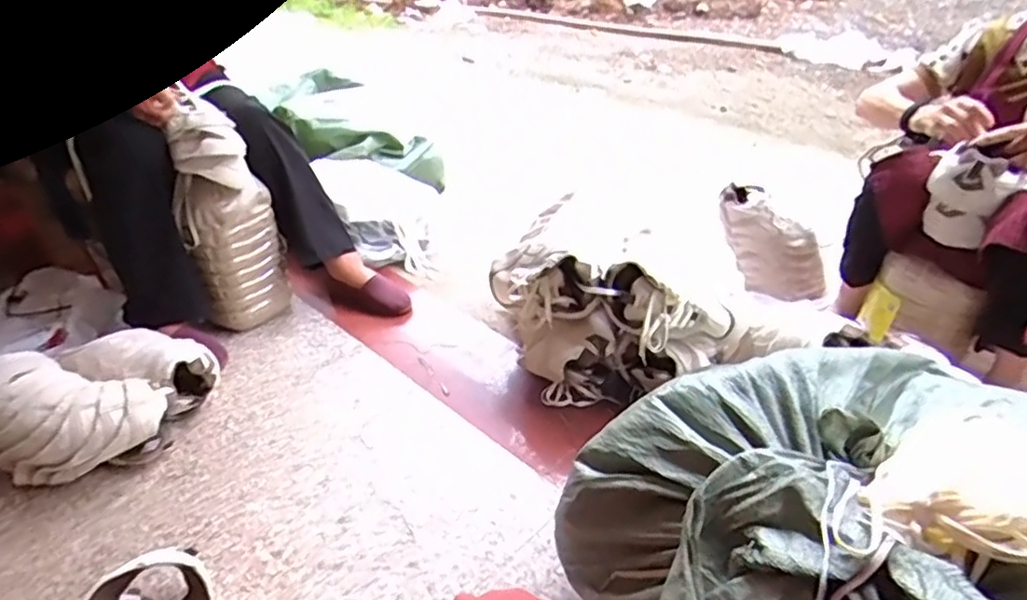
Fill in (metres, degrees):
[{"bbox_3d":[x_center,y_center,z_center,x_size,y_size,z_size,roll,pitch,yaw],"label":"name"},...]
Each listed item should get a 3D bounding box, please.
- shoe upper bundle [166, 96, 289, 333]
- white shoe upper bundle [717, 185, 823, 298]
[{"bbox_3d":[-0.576,-0.154,1.310,0.165,0.452,0.140,-13,36,-14],"label":"shoe upper bundle"},{"bbox_3d":[0.632,-0.136,1.595,0.190,0.347,0.086,-32,16,33],"label":"white shoe upper bundle"}]

